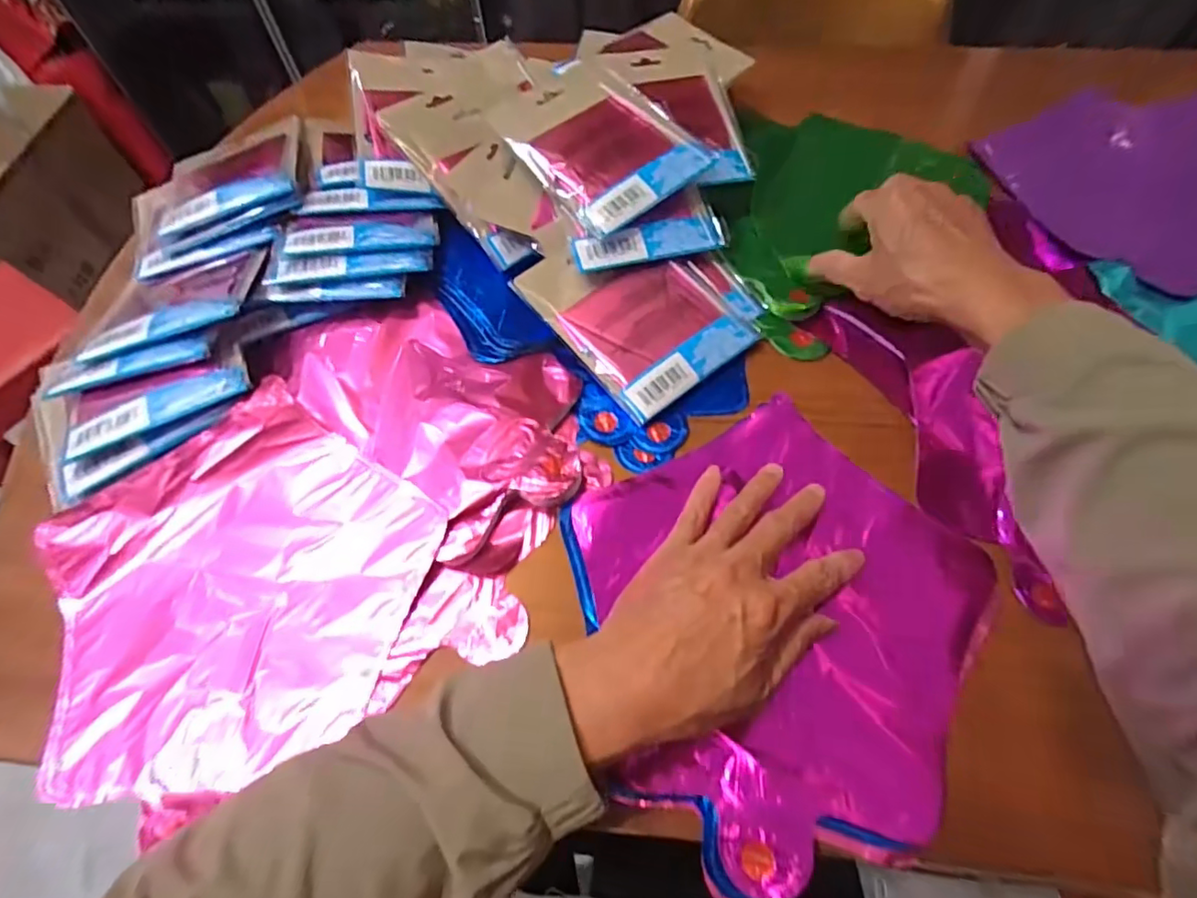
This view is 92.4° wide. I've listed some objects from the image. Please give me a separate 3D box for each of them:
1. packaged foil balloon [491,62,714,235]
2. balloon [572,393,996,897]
[{"bbox_3d":[-0.005,-0.245,0.451,0.112,0.026,0.164,-36,65,-17],"label":"packaged foil balloon"},{"bbox_3d":[0.096,0.092,0.331,0.228,0.011,0.227,-41,66,-19],"label":"balloon"}]

